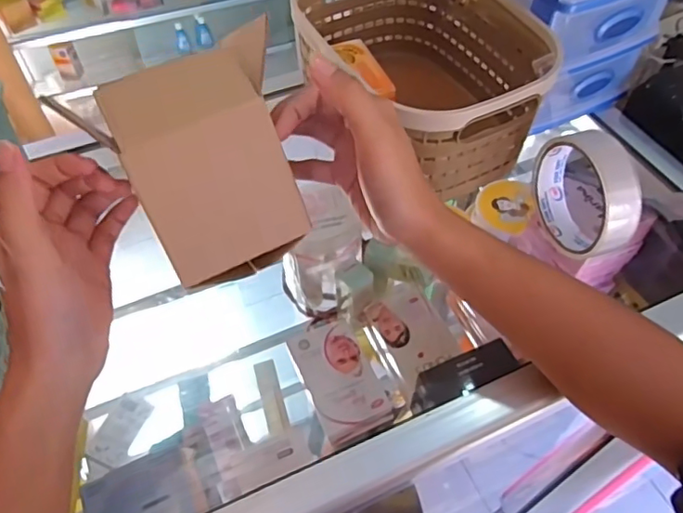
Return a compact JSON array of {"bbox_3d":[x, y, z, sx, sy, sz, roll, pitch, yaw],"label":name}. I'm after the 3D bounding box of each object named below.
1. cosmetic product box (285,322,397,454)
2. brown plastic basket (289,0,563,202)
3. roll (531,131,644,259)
[{"bbox_3d":[-0.001,0.131,0.586,0.072,0.023,0.126,-20,55,-14],"label":"cosmetic product box"},{"bbox_3d":[0.060,-0.158,0.470,0.158,0.114,0.232,-24,56,-17],"label":"brown plastic basket"},{"bbox_3d":[0.174,-0.044,0.393,0.024,0.083,0.090,-15,54,-11],"label":"roll"}]

